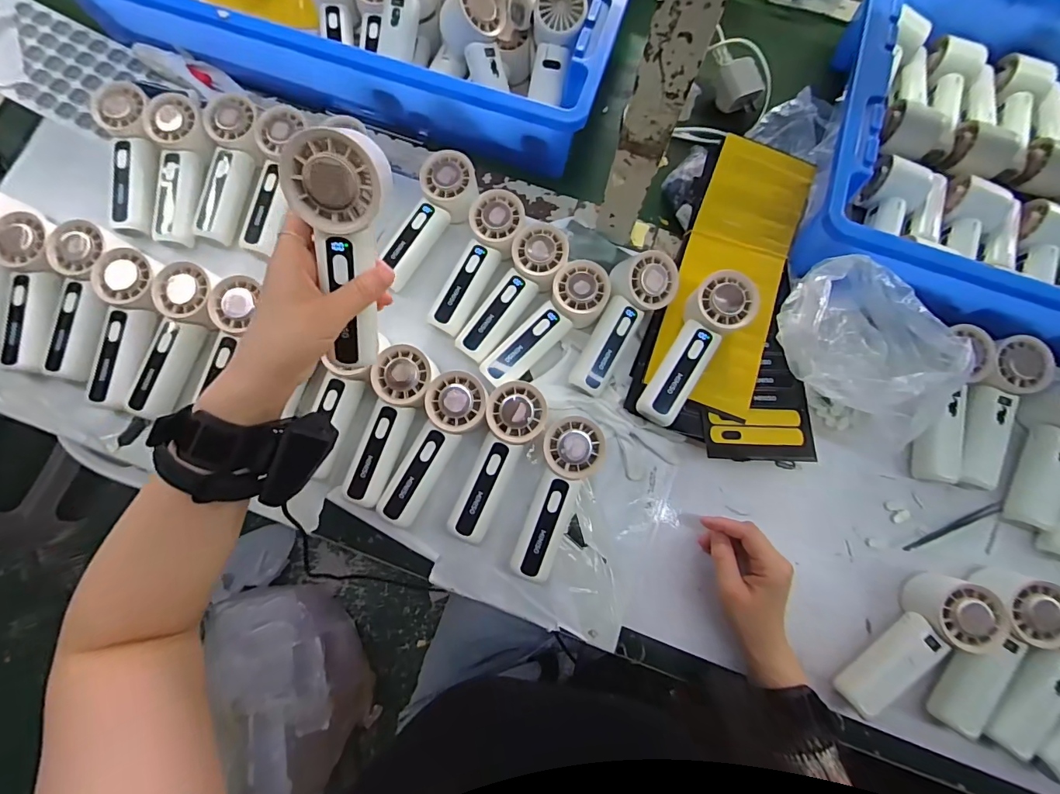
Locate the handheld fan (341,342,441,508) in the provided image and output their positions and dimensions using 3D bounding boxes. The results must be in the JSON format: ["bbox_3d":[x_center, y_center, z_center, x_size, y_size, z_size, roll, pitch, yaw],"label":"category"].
[{"bbox_3d":[-0.135,0.027,0.435,0.053,0.031,0.154,19,91,3],"label":"handheld fan"}]

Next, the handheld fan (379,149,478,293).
[{"bbox_3d":[-0.112,-0.187,0.481,0.056,0.050,0.151,32,77,6],"label":"handheld fan"}]

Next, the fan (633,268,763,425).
[{"bbox_3d":[0.156,-0.047,0.438,0.051,0.042,0.156,33,89,6],"label":"fan"}]

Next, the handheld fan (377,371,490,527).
[{"bbox_3d":[-0.091,0.048,0.432,0.054,0.034,0.152,29,95,5],"label":"handheld fan"}]

